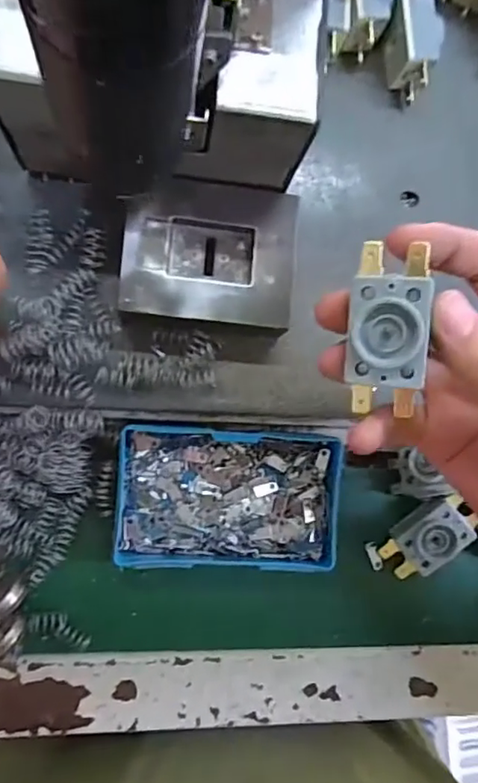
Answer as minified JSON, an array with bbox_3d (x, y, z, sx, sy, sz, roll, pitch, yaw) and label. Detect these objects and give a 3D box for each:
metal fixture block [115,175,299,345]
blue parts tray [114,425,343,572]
[{"bbox_3d":[-0.014,-0.063,0.270,0.080,0.019,0.070,3,87,-9],"label":"metal fixture block"},{"bbox_3d":[-0.005,0.056,0.297,0.112,0.021,0.069,4,87,-9],"label":"blue parts tray"}]

